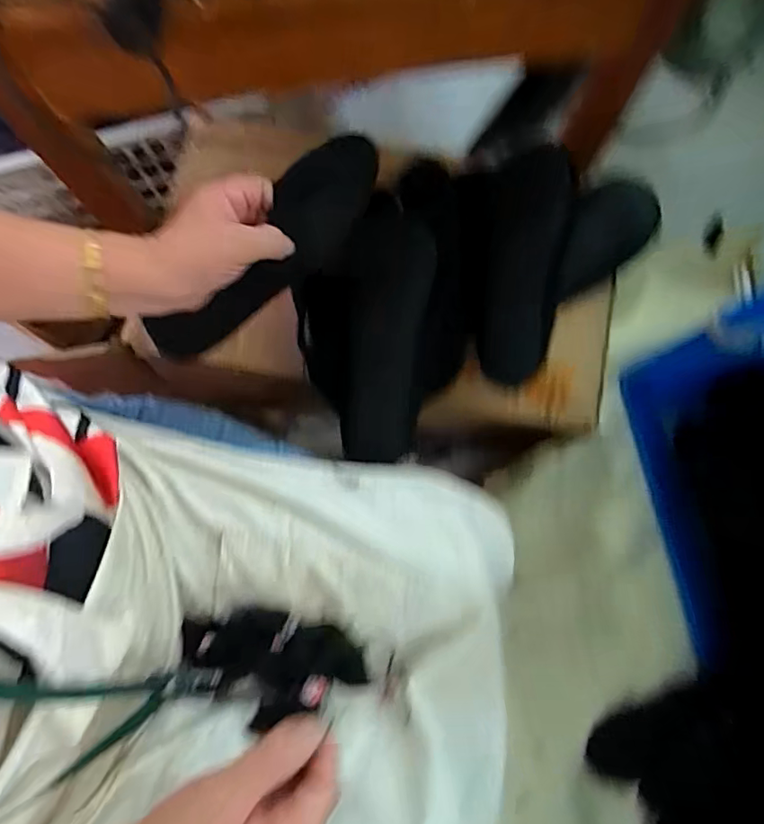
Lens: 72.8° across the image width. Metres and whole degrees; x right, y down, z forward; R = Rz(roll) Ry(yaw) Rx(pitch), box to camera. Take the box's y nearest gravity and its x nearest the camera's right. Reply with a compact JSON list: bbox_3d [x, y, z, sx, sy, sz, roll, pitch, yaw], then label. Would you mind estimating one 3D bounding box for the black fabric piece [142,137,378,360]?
[{"bbox_3d":[-0.104,-0.132,0.446,0.249,0.042,0.057,-40,82,17],"label":"black fabric piece"}]

